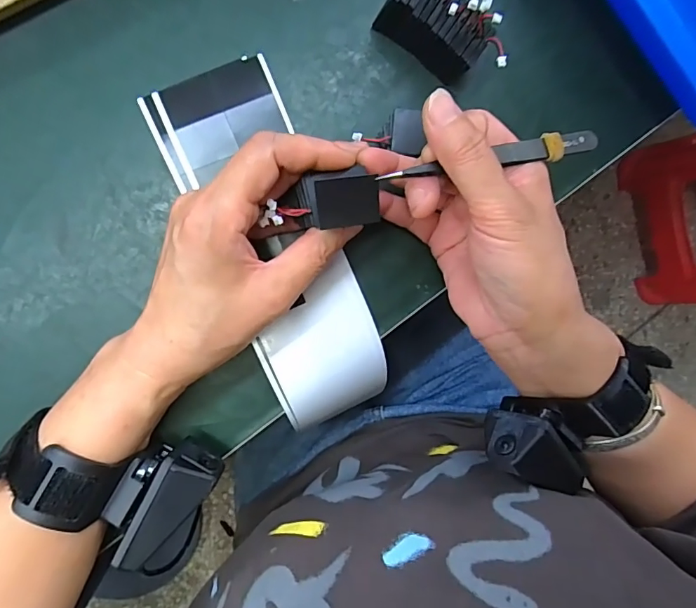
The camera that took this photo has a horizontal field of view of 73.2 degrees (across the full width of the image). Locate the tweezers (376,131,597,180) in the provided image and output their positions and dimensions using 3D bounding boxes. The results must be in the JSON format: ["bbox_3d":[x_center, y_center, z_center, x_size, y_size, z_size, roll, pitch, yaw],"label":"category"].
[{"bbox_3d":[0.071,-0.071,0.230,0.118,0.008,0.013,-13,96,-10],"label":"tweezers"}]

